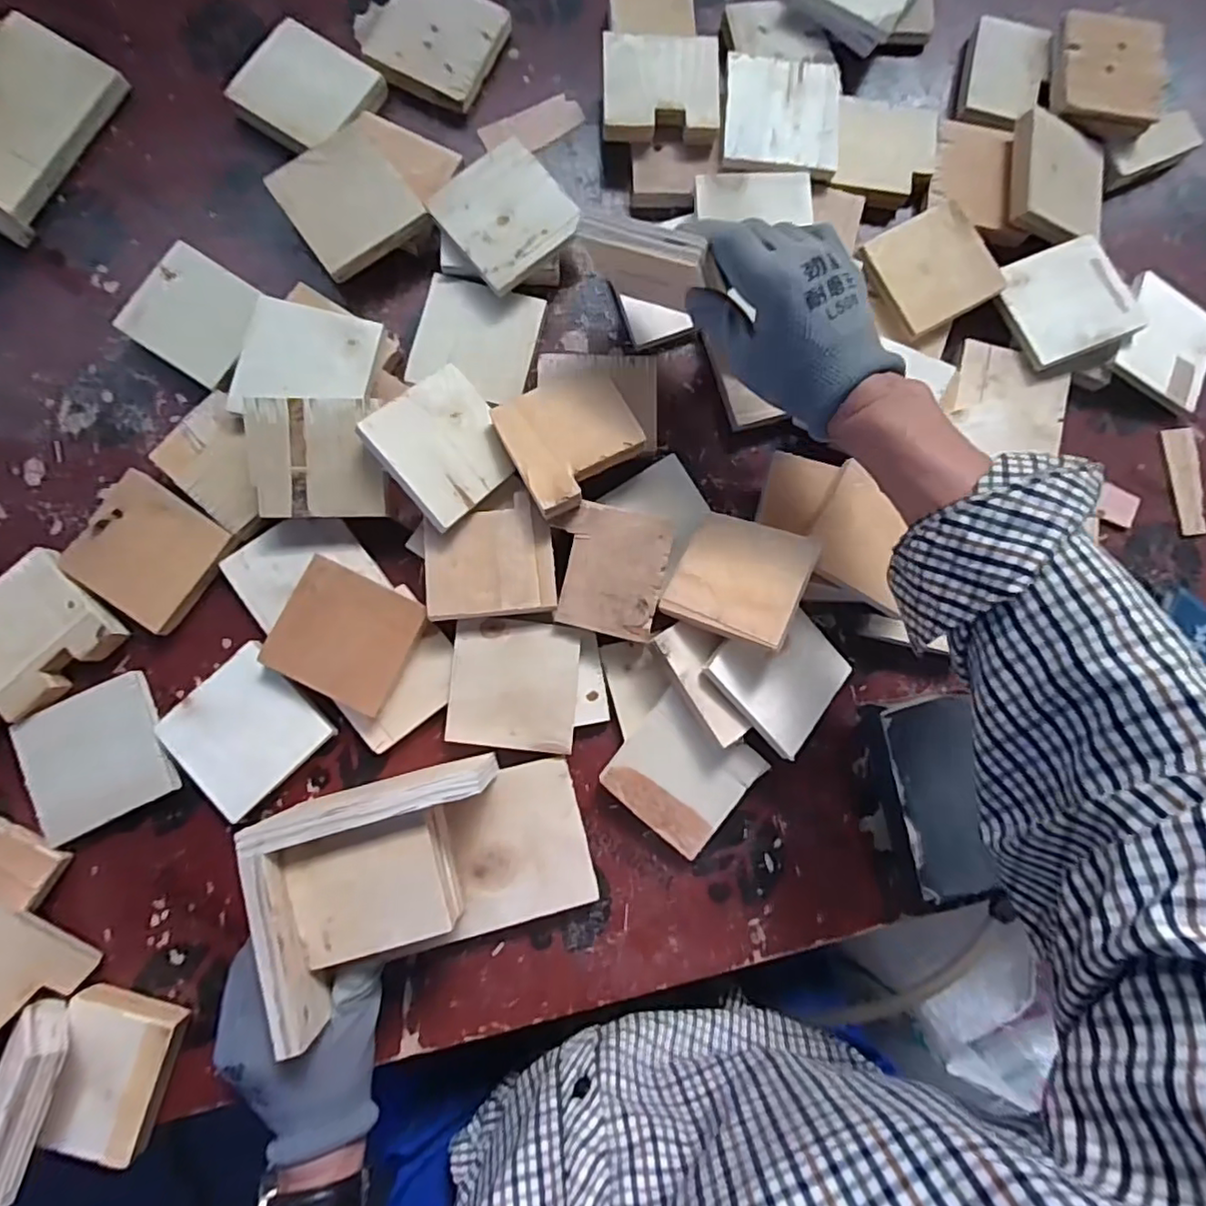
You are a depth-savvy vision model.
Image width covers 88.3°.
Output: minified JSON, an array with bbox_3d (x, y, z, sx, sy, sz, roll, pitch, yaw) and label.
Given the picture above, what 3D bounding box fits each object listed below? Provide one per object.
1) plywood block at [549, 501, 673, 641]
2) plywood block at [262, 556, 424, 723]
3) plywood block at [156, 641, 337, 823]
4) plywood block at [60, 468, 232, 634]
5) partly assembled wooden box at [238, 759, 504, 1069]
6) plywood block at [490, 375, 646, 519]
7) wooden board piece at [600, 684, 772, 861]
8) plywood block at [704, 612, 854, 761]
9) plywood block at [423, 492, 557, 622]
[{"bbox_3d":[0.003,-0.024,0.450,0.080,0.014,0.089,13,84,-1],"label":"plywood block"},{"bbox_3d":[-0.183,0.023,0.438,0.091,0.009,0.085,26,87,-1],"label":"plywood block"},{"bbox_3d":[-0.256,0.092,0.442,0.094,0.007,0.090,-43,88,-5],"label":"plywood block"},{"bbox_3d":[-0.332,-0.038,0.450,0.092,0.012,0.087,33,84,1],"label":"plywood block"},{"bbox_3d":[-0.130,0.169,0.374,0.137,0.042,0.122,-15,86,-4],"label":"partly assembled wooden box"},{"bbox_3d":[-0.022,-0.121,0.447,0.093,0.019,0.091,-28,87,-5],"label":"plywood block"},{"bbox_3d":[0.057,0.122,0.449,0.091,0.007,0.087,42,87,-4],"label":"wooden board piece"},{"bbox_3d":[0.130,0.050,0.449,0.091,0.007,0.091,47,70,-10],"label":"plywood block"},{"bbox_3d":[-0.082,-0.031,0.450,0.090,0.016,0.083,-6,85,-3],"label":"plywood block"}]

